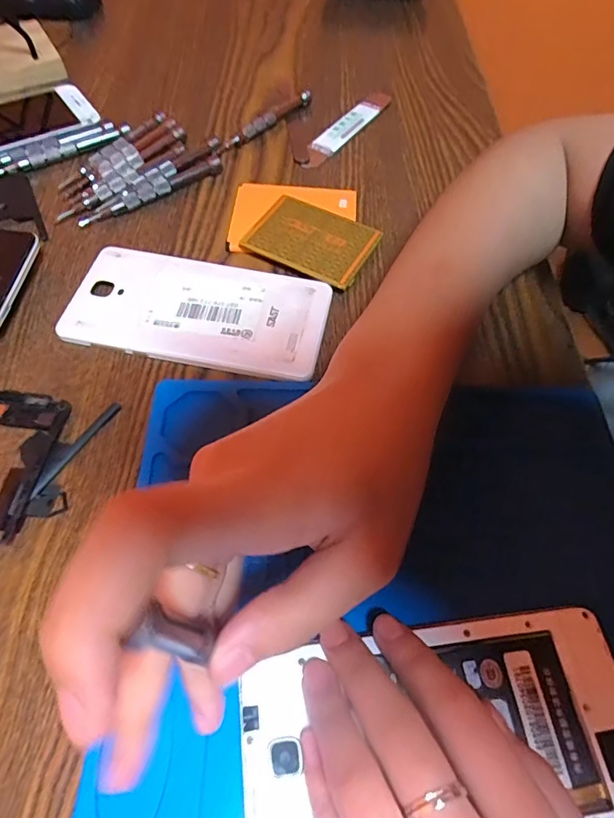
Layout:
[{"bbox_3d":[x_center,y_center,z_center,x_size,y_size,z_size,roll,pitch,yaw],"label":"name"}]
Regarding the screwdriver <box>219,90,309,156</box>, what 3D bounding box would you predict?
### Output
[{"bbox_3d":[-0.033,-0.217,0.378,0.013,0.010,0.100,36,65,18],"label":"screwdriver"}]

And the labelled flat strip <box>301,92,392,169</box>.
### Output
[{"bbox_3d":[0.030,-0.219,0.386,0.023,0.004,0.119,32,63,16],"label":"labelled flat strip"}]

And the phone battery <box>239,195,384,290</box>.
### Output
[{"bbox_3d":[0.003,-0.106,0.314,0.074,0.009,0.056,25,62,13],"label":"phone battery"}]

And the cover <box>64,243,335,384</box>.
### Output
[{"bbox_3d":[-0.060,-0.056,0.283,0.140,0.006,0.070,10,59,4],"label":"cover"}]

